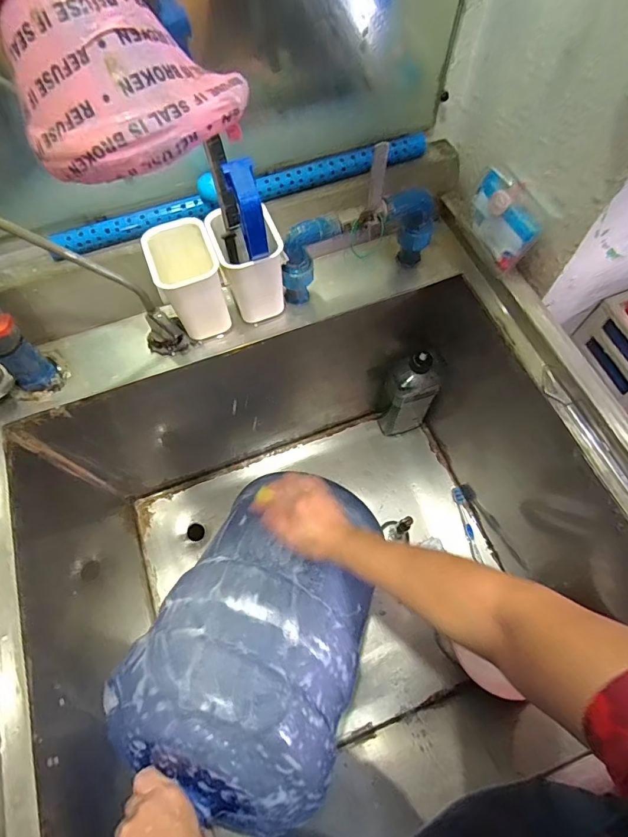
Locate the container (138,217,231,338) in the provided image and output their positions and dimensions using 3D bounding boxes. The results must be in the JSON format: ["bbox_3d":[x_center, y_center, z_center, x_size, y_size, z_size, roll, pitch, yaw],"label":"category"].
[{"bbox_3d":[-0.145,-0.160,0.526,0.069,0.112,0.095,-21,67,-8],"label":"container"}]

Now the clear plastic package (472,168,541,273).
[{"bbox_3d":[0.236,-0.247,0.542,0.025,0.071,0.112,-18,81,-26],"label":"clear plastic package"}]

